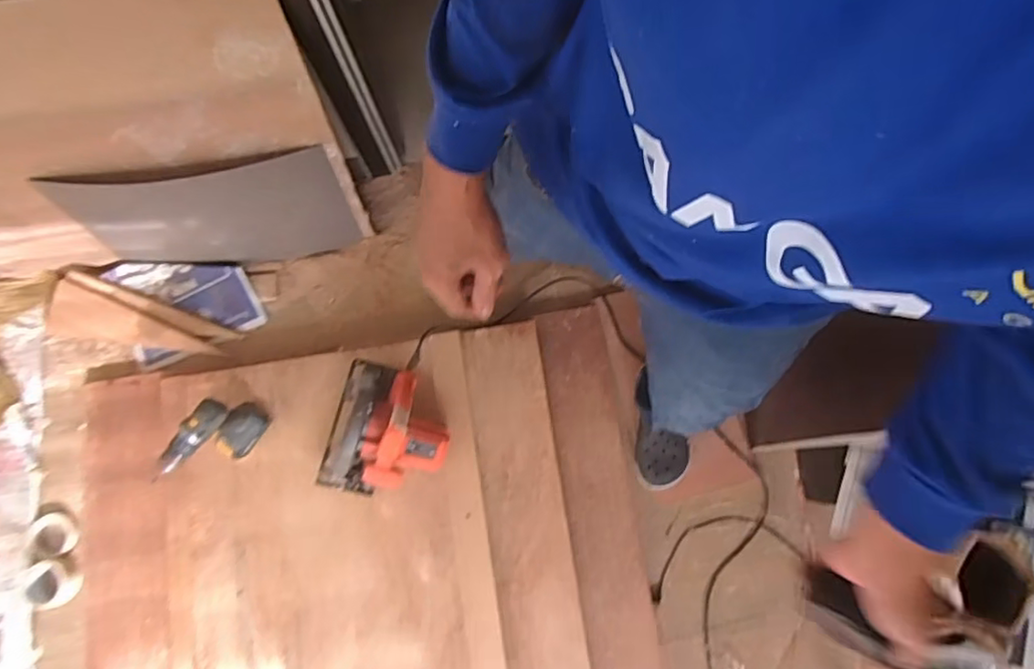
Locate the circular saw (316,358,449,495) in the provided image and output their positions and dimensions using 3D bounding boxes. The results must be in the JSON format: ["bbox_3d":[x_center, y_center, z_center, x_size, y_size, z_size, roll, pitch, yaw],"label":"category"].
[{"bbox_3d":[-0.272,0.201,1.264,0.247,0.189,0.274,15,78,5],"label":"circular saw"}]

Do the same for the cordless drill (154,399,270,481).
[{"bbox_3d":[-0.616,0.220,1.241,0.067,0.215,0.185,32,80,8],"label":"cordless drill"}]

